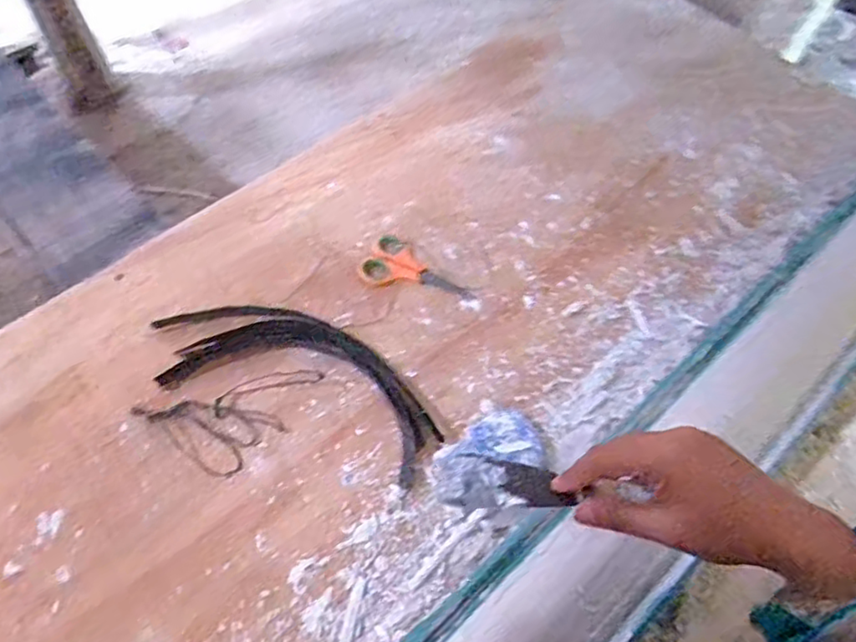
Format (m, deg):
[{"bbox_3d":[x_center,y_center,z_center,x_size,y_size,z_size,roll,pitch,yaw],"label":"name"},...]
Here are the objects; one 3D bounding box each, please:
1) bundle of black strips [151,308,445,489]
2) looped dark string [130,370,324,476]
[{"bbox_3d":[-0.121,0.048,0.596,0.282,0.014,0.115,19,61,10],"label":"bundle of black strips"},{"bbox_3d":[-0.173,0.093,0.572,0.164,0.004,0.084,-15,61,-10],"label":"looped dark string"}]

